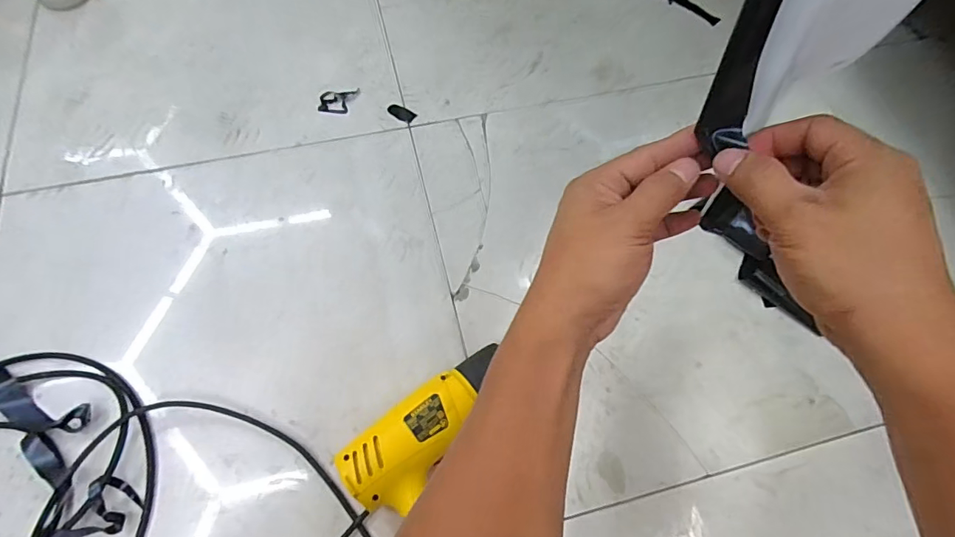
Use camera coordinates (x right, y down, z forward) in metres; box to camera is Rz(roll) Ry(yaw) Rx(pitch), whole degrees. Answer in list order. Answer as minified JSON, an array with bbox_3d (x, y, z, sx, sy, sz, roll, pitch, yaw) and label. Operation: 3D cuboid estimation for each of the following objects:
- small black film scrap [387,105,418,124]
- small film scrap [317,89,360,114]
[{"bbox_3d":[-0.126,-0.259,0.800,0.050,0.004,0.026,31,67,12],"label":"small black film scrap"},{"bbox_3d":[-0.231,-0.279,0.803,0.068,0.004,0.047,-9,65,-7],"label":"small film scrap"}]

